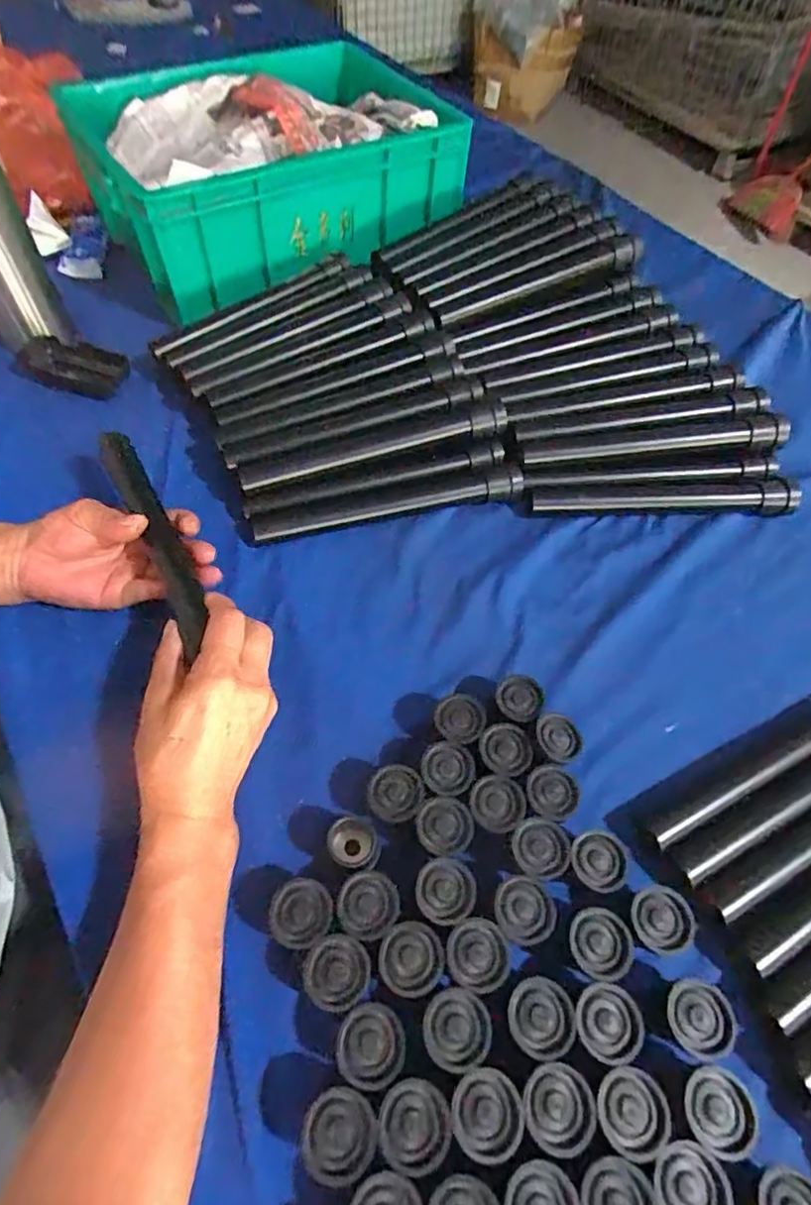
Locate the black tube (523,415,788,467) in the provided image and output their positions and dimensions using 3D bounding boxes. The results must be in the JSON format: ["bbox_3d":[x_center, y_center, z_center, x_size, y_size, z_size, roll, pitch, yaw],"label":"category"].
[{"bbox_3d":[0.233,-0.153,0.539,0.247,0.023,0.030,-3,58,-4],"label":"black tube"}]

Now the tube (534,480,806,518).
[{"bbox_3d":[0.242,-0.097,0.537,0.248,0.023,0.026,0,58,-2],"label":"tube"}]

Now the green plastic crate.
[{"bbox_3d":[-0.162,-0.531,0.704,0.401,0.151,0.315,-26,62,-16],"label":"green plastic crate"}]

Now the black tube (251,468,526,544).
[{"bbox_3d":[-0.013,-0.088,0.516,0.242,0.022,0.025,-11,59,-9],"label":"black tube"}]

